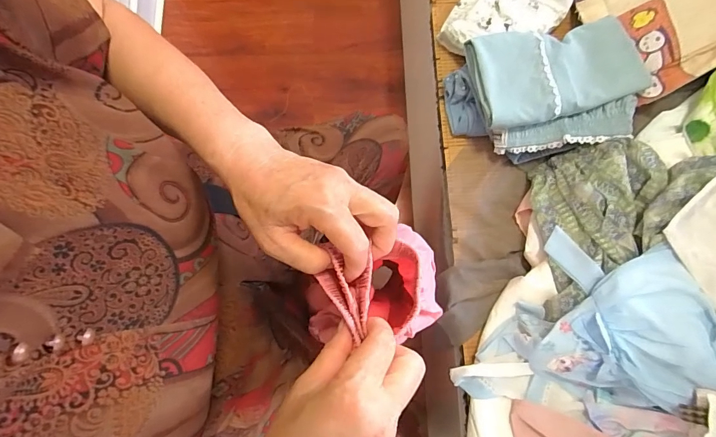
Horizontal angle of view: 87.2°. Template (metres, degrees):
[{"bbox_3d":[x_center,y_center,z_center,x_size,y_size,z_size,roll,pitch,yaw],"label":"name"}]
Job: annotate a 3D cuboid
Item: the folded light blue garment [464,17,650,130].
[{"bbox_3d":[0.315,-0.239,0.616,0.256,0.048,0.158,-12,79,-2],"label":"folded light blue garment"}]

